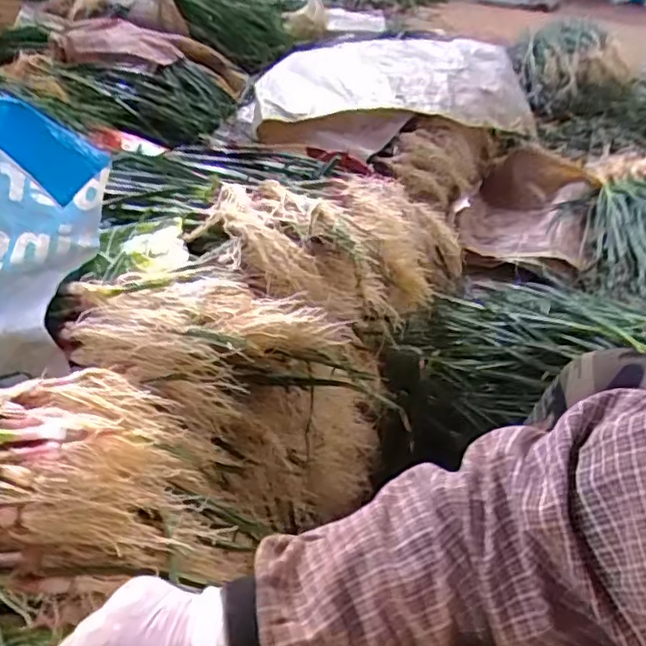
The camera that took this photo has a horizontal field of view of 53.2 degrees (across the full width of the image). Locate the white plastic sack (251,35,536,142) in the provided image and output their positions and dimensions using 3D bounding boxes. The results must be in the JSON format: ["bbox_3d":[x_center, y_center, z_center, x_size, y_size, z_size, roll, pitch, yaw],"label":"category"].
[{"bbox_3d":[0.194,-0.637,1.739,0.730,0.198,0.378,2,37,0],"label":"white plastic sack"}]

